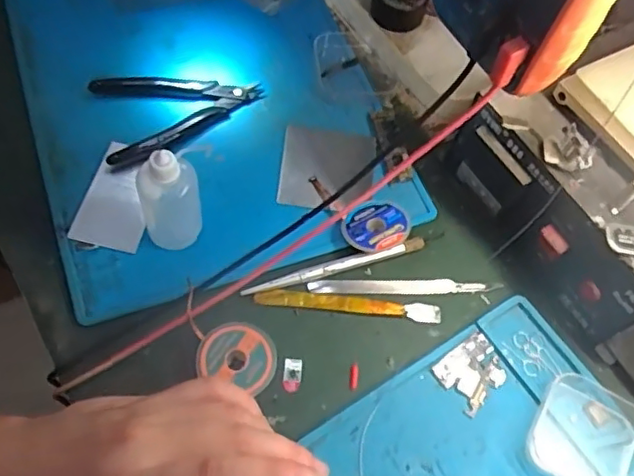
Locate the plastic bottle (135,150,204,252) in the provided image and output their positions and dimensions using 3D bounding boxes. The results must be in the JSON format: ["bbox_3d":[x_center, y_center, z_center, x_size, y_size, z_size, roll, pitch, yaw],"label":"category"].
[{"bbox_3d":[-0.089,-0.024,0.369,0.035,0.079,0.027,-20,65,-15],"label":"plastic bottle"}]

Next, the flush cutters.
[{"bbox_3d":[-0.100,-0.099,0.449,0.120,0.014,0.071,-19,65,-15],"label":"flush cutters"}]

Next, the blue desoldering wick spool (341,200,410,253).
[{"bbox_3d":[0.039,-0.005,0.417,0.043,0.021,0.035,-19,63,-14],"label":"blue desoldering wick spool"}]

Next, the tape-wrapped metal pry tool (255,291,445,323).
[{"bbox_3d":[0.021,0.043,0.394,0.119,0.006,0.011,6,61,-2],"label":"tape-wrapped metal pry tool"}]

